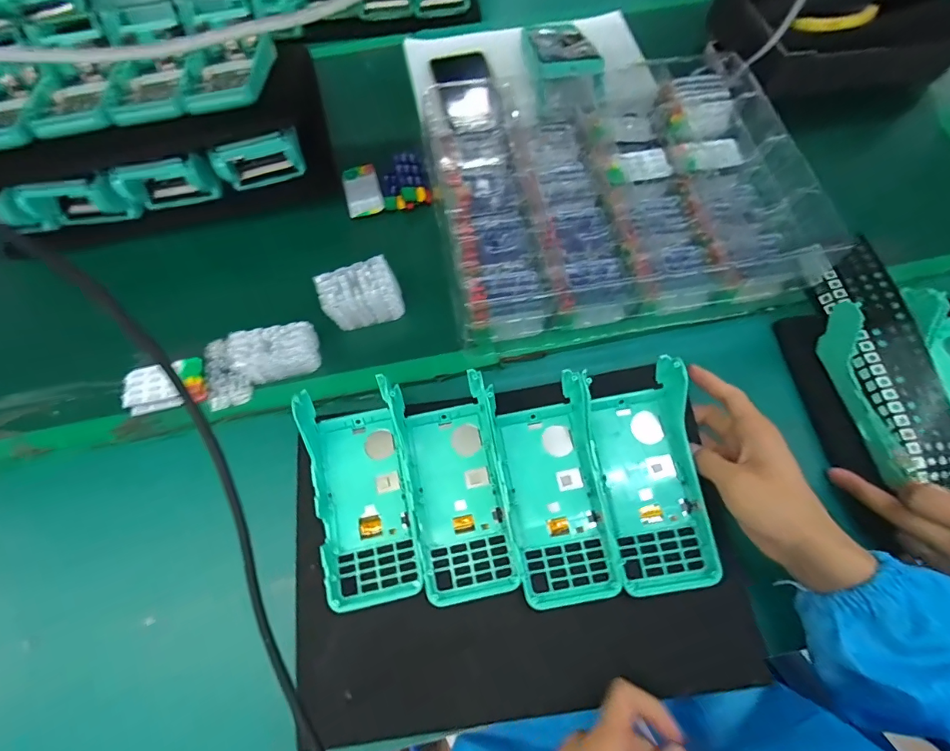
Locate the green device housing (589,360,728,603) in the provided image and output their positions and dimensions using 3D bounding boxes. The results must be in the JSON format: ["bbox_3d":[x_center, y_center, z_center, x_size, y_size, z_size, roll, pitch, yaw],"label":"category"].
[{"bbox_3d":[0.142,0.078,0.346,0.072,0.053,0.169,-2,78,-3],"label":"green device housing"}]

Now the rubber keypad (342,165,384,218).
[{"bbox_3d":[-0.125,-0.207,0.491,0.038,0.009,0.071,-15,68,-6],"label":"rubber keypad"}]

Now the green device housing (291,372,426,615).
[{"bbox_3d":[-0.096,0.093,0.369,0.077,0.025,0.177,-14,73,-6],"label":"green device housing"}]

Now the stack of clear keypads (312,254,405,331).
[{"bbox_3d":[-0.107,-0.077,0.421,0.069,0.048,0.044,-17,71,-3],"label":"stack of clear keypads"}]

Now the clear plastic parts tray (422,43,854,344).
[{"bbox_3d":[0.140,-0.200,0.445,0.356,0.062,0.301,-10,67,-4],"label":"clear plastic parts tray"}]

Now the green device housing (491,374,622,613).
[{"bbox_3d":[0.065,0.092,0.366,0.079,0.029,0.172,-9,67,-3],"label":"green device housing"}]

